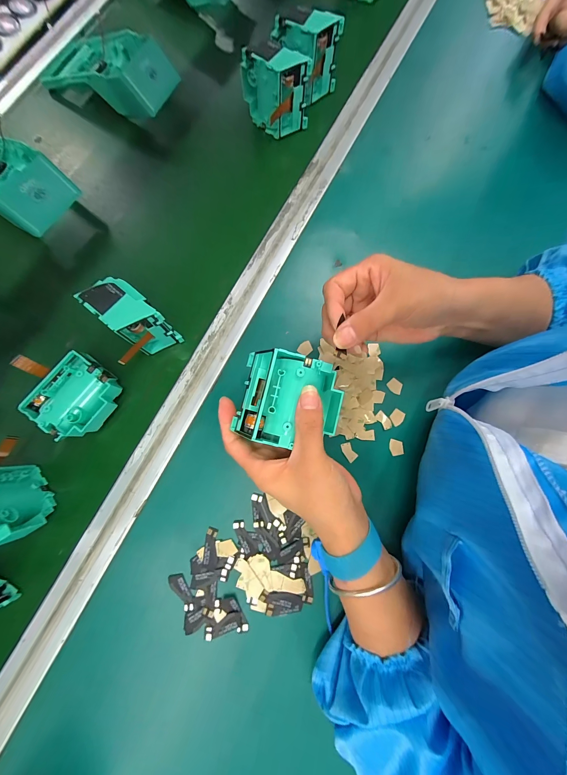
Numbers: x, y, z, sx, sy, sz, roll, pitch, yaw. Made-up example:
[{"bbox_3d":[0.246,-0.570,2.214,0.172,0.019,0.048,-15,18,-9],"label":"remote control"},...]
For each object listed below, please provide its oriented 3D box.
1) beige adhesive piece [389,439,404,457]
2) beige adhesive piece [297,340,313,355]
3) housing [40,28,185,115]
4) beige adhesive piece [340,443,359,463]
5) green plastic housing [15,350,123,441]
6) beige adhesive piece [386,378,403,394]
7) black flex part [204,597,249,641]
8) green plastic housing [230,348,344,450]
[{"bbox_3d":[0.121,0.063,0.303,0.014,0.004,0.017,-4,78,-1],"label":"beige adhesive piece"},{"bbox_3d":[0.025,-0.045,0.324,0.017,0.004,0.015,-34,80,-7],"label":"beige adhesive piece"},{"bbox_3d":[-0.234,-0.419,0.375,0.192,0.054,0.089,21,78,4],"label":"housing"},{"bbox_3d":[0.070,0.068,0.301,0.012,0.004,0.021,-31,80,-7],"label":"beige adhesive piece"},{"bbox_3d":[-0.208,0.011,0.293,0.069,0.038,0.075,35,80,7],"label":"green plastic housing"},{"bbox_3d":[0.126,-0.002,0.318,0.017,0.004,0.014,38,80,7],"label":"beige adhesive piece"},{"bbox_3d":[-0.055,0.217,0.268,0.039,0.004,0.030,-9,78,-2],"label":"black flex part"},{"bbox_3d":[0.005,0.011,0.231,0.082,0.031,0.071,15,78,3],"label":"green plastic housing"}]

